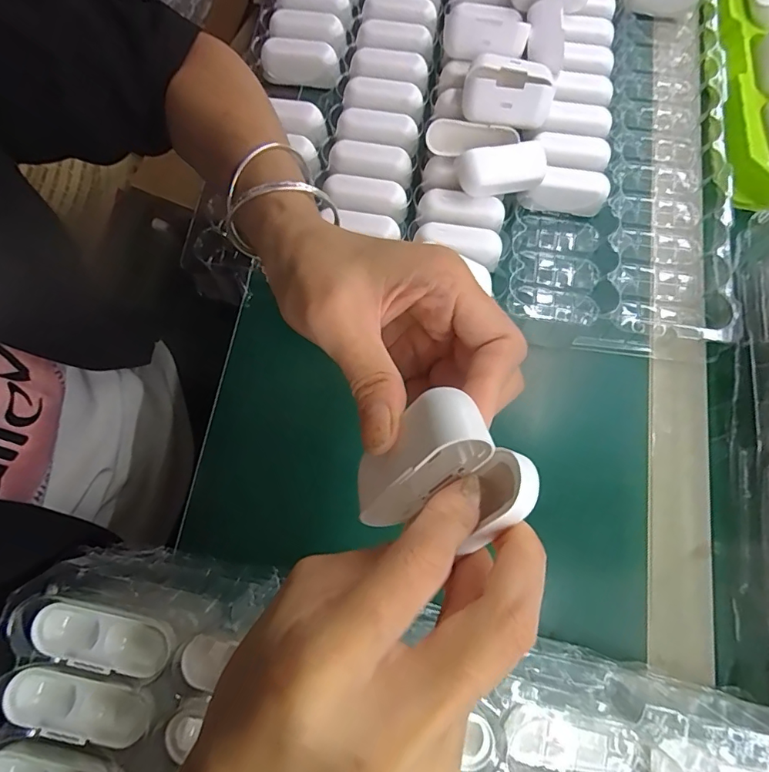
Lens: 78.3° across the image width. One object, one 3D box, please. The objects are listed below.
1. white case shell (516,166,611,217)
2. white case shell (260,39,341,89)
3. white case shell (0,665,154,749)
[{"bbox_3d":[0.135,-0.148,0.360,0.062,0.027,0.022,7,74,2],"label":"white case shell"},{"bbox_3d":[-0.069,-0.267,0.393,0.064,0.024,0.023,7,74,2],"label":"white case shell"},{"bbox_3d":[-0.142,0.148,0.220,0.063,0.014,0.025,11,74,3],"label":"white case shell"}]

